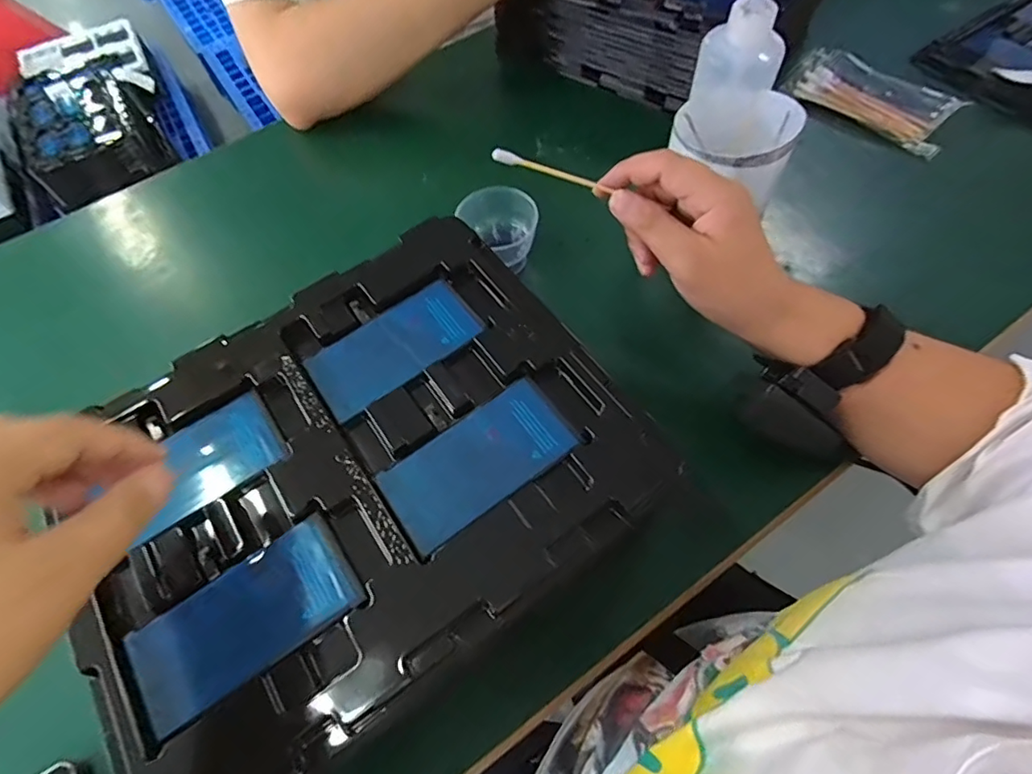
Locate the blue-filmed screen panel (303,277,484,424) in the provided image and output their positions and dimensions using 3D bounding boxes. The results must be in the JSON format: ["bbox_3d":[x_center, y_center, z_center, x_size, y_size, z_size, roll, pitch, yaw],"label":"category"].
[{"bbox_3d":[-0.070,-0.024,0.306,0.095,0.005,0.050,-34,66,-14],"label":"blue-filmed screen panel"}]

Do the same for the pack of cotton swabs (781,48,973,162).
[{"bbox_3d":[0.326,-0.269,0.487,0.145,0.028,0.065,35,82,15],"label":"pack of cotton swabs"}]

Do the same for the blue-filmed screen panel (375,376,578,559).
[{"bbox_3d":[-0.019,0.037,0.271,0.095,0.004,0.050,-34,66,-14],"label":"blue-filmed screen panel"}]

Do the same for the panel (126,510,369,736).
[{"bbox_3d":[-0.121,0.104,0.240,0.096,0.004,0.049,-34,66,-14],"label":"panel"}]

